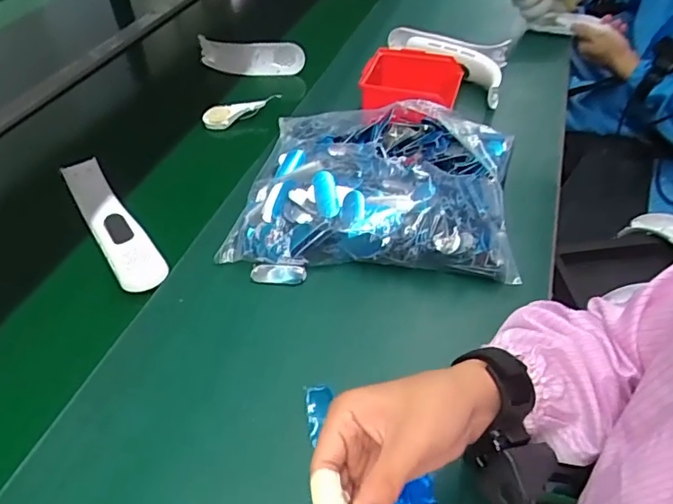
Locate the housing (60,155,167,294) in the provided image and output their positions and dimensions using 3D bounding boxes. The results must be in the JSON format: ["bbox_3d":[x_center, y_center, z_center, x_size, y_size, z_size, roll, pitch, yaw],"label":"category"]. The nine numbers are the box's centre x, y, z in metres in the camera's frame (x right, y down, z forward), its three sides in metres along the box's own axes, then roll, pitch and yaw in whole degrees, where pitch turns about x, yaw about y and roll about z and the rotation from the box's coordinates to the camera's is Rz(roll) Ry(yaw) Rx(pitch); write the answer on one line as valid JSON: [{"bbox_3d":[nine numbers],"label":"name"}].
[{"bbox_3d":[-0.257,-0.036,0.616,0.053,0.051,0.196,-29,51,-24],"label":"housing"}]

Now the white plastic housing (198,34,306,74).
[{"bbox_3d":[-0.153,-0.342,0.946,0.197,0.057,0.036,10,47,12],"label":"white plastic housing"}]

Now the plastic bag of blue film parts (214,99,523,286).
[{"bbox_3d":[0.050,-0.092,0.639,0.313,0.087,0.272,4,45,8],"label":"plastic bag of blue film parts"}]

